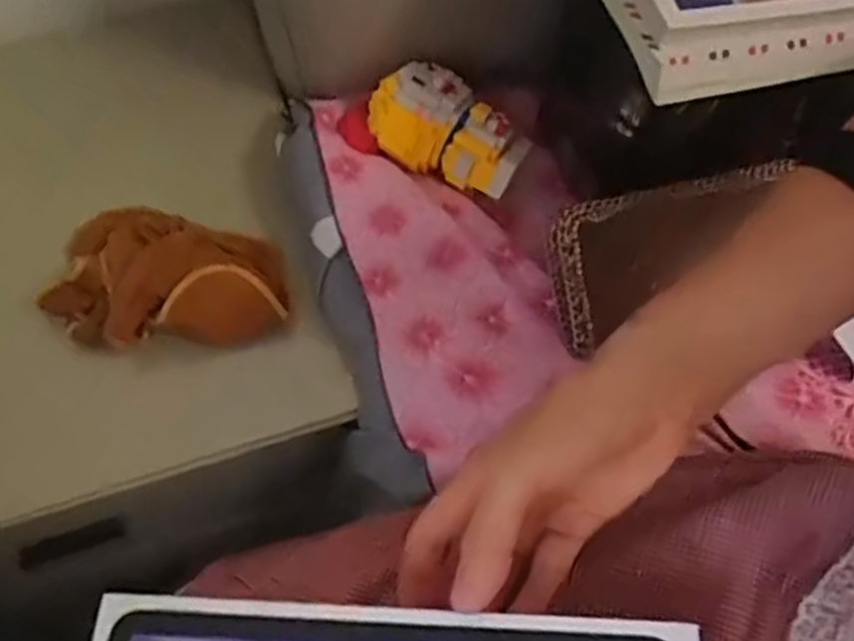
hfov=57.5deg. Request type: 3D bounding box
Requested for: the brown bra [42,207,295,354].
[{"bbox_3d":[-0.177,-0.034,0.522,0.158,0.045,0.103,-7,63,-5],"label":"brown bra"}]

